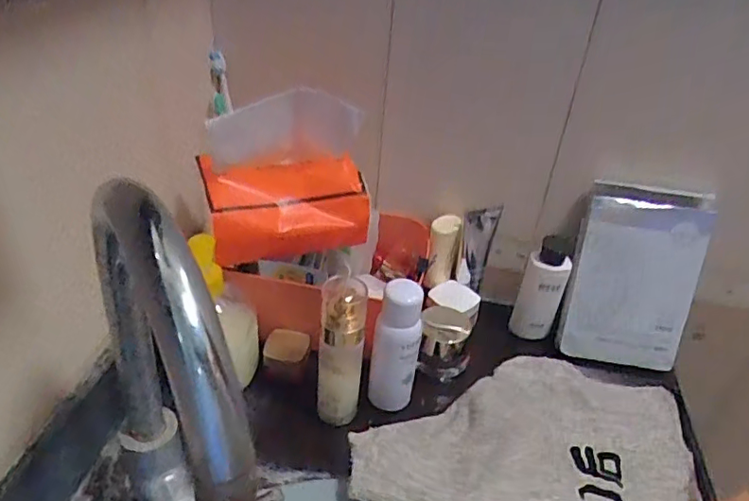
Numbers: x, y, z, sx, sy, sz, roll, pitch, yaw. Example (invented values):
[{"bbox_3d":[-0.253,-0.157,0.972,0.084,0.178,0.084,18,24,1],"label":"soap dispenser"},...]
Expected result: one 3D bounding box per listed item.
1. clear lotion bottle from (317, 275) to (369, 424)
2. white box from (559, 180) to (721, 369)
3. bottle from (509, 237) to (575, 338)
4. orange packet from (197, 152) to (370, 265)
[{"bbox_3d":[-0.030,0.094,0.517,0.040,0.144,0.040,6,35,2],"label":"clear lotion bottle"},{"bbox_3d":[0.282,0.031,0.612,0.130,0.201,0.029,7,16,1],"label":"white box"},{"bbox_3d":[0.190,0.044,0.638,0.045,0.128,0.033,16,37,16],"label":"bottle"},{"bbox_3d":[-0.082,-0.039,0.538,0.147,0.082,0.056,-10,38,-21],"label":"orange packet"}]

